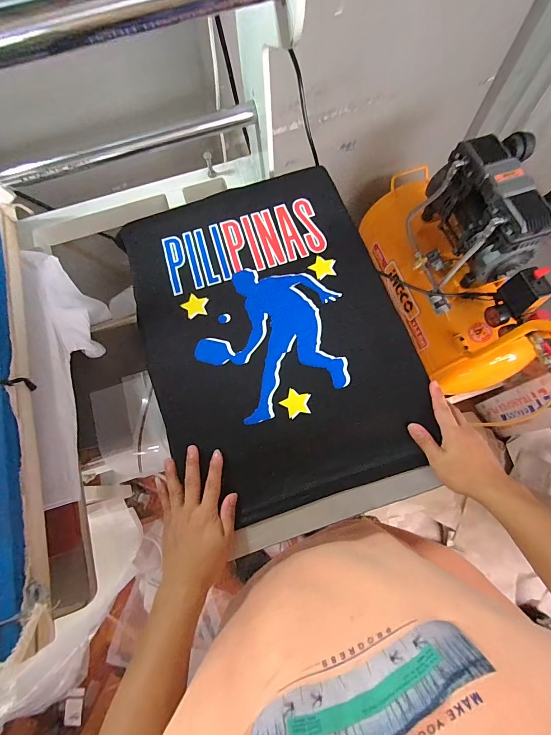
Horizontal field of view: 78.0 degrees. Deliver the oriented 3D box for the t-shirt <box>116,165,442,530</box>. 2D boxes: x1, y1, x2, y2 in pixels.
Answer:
[{"bbox_3d":[-0.013,-0.073,0.553,0.395,0.016,0.550,-17,72,-3],"label":"t-shirt"}]

